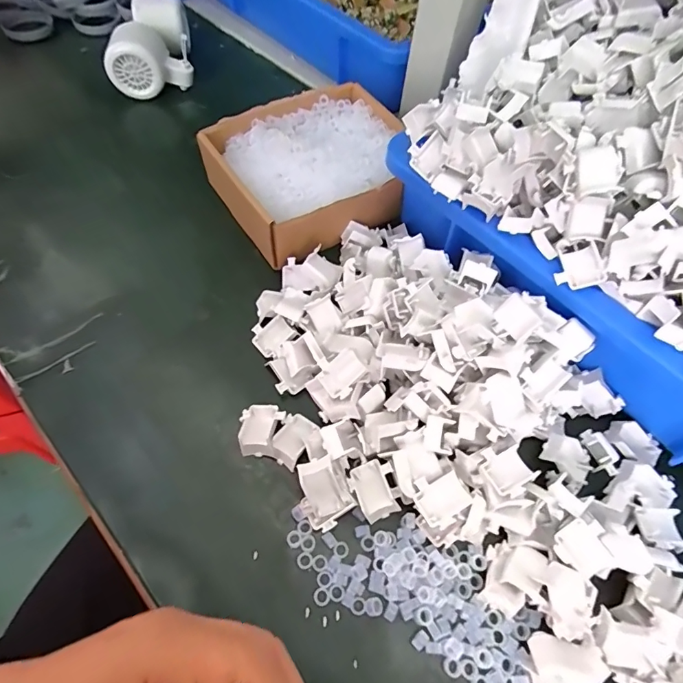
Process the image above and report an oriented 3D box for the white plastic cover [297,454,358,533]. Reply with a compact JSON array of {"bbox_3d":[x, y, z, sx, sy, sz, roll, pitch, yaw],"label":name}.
[{"bbox_3d":[-0.011,0.091,0.266,0.028,0.018,0.038,-26,64,-17],"label":"white plastic cover"}]

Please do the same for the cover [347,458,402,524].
[{"bbox_3d":[0.021,0.090,0.270,0.026,0.008,0.033,-21,63,-15],"label":"cover"}]

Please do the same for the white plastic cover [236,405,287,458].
[{"bbox_3d":[-0.052,0.058,0.290,0.027,0.015,0.033,5,60,0],"label":"white plastic cover"}]

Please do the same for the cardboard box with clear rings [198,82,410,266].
[{"bbox_3d":[-0.021,-0.155,0.393,0.169,0.048,0.138,-30,66,-18],"label":"cardboard box with clear rings"}]

